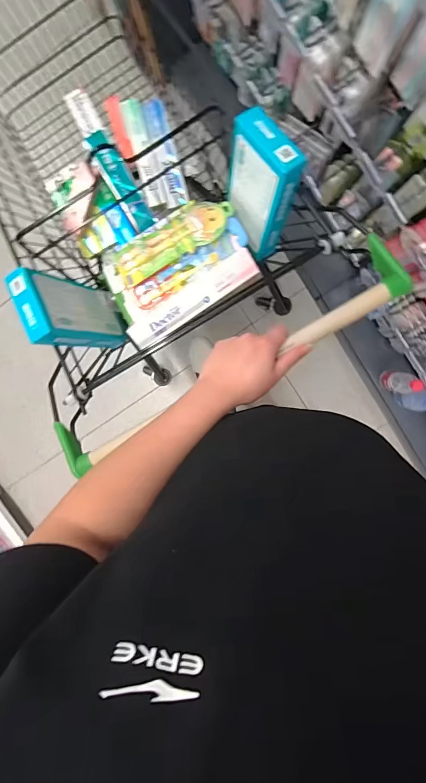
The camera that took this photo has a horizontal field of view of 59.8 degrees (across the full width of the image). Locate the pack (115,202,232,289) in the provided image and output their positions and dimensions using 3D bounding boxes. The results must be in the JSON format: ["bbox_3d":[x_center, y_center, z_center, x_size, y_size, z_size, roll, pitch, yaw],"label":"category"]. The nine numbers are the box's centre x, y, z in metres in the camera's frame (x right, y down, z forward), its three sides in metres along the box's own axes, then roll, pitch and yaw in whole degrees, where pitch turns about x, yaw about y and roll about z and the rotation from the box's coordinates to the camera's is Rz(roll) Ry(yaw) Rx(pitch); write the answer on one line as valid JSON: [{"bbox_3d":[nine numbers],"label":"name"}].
[{"bbox_3d":[-0.070,-0.261,0.636,0.215,0.028,0.076,-28,96,7],"label":"pack"}]

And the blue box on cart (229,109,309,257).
[{"bbox_3d":[0.074,-0.318,0.611,0.040,0.214,0.118,-43,77,-15],"label":"blue box on cart"}]

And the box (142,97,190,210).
[{"bbox_3d":[-0.110,-0.562,0.873,0.051,0.047,0.224,-12,97,5],"label":"box"}]

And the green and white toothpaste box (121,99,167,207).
[{"bbox_3d":[-0.163,-0.556,0.867,0.046,0.033,0.226,-14,97,5],"label":"green and white toothpaste box"}]

